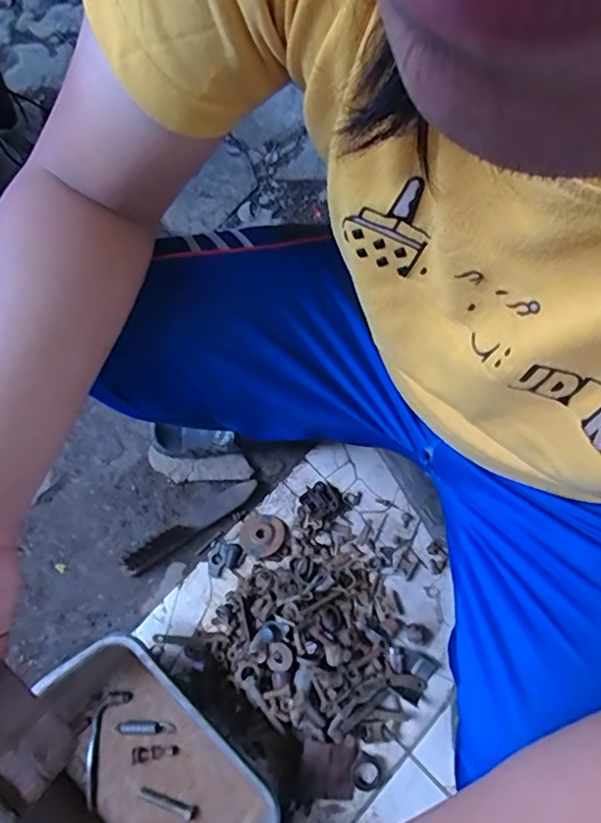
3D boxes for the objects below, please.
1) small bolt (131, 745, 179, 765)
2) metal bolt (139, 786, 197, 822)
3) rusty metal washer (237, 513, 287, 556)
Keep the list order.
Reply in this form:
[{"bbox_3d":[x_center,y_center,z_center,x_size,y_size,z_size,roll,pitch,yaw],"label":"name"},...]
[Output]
[{"bbox_3d":[-0.204,0.476,0.774,0.064,0.011,0.019,-10,70,-2],"label":"small bolt"},{"bbox_3d":[-0.181,0.533,0.755,0.082,0.014,0.016,17,72,8],"label":"metal bolt"},{"bbox_3d":[-0.062,0.193,0.874,0.068,0.013,0.070,-1,70,1],"label":"rusty metal washer"}]

